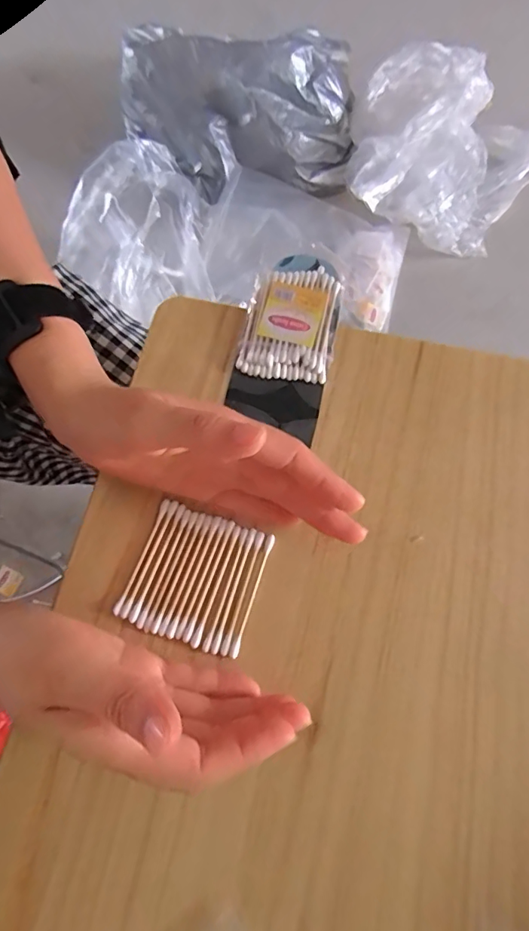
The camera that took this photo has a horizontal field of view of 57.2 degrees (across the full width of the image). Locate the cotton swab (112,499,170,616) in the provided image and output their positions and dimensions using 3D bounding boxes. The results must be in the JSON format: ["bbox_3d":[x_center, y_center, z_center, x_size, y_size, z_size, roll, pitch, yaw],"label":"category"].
[{"bbox_3d":[-0.069,0.051,0.275,0.005,0.004,0.067,20,71,6],"label":"cotton swab"}]

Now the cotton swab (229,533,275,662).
[{"bbox_3d":[-0.006,0.071,0.267,0.005,0.004,0.068,17,71,6],"label":"cotton swab"}]

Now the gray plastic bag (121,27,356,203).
[{"bbox_3d":[-0.050,-0.688,0.966,0.460,0.182,0.243,-8,70,-3],"label":"gray plastic bag"}]

